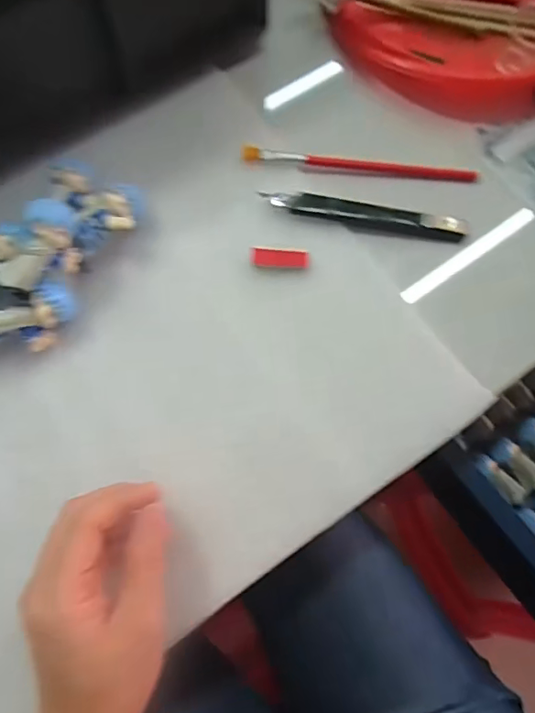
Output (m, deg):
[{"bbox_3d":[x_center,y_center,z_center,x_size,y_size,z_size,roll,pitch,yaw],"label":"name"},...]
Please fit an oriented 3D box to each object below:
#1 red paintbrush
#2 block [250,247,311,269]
[{"bbox_3d":[0.066,-0.134,0.373,0.166,0.010,0.012,5,73,1],"label":"red paintbrush"},{"bbox_3d":[0.009,-0.066,0.347,0.039,0.004,0.014,4,73,0],"label":"block"}]

